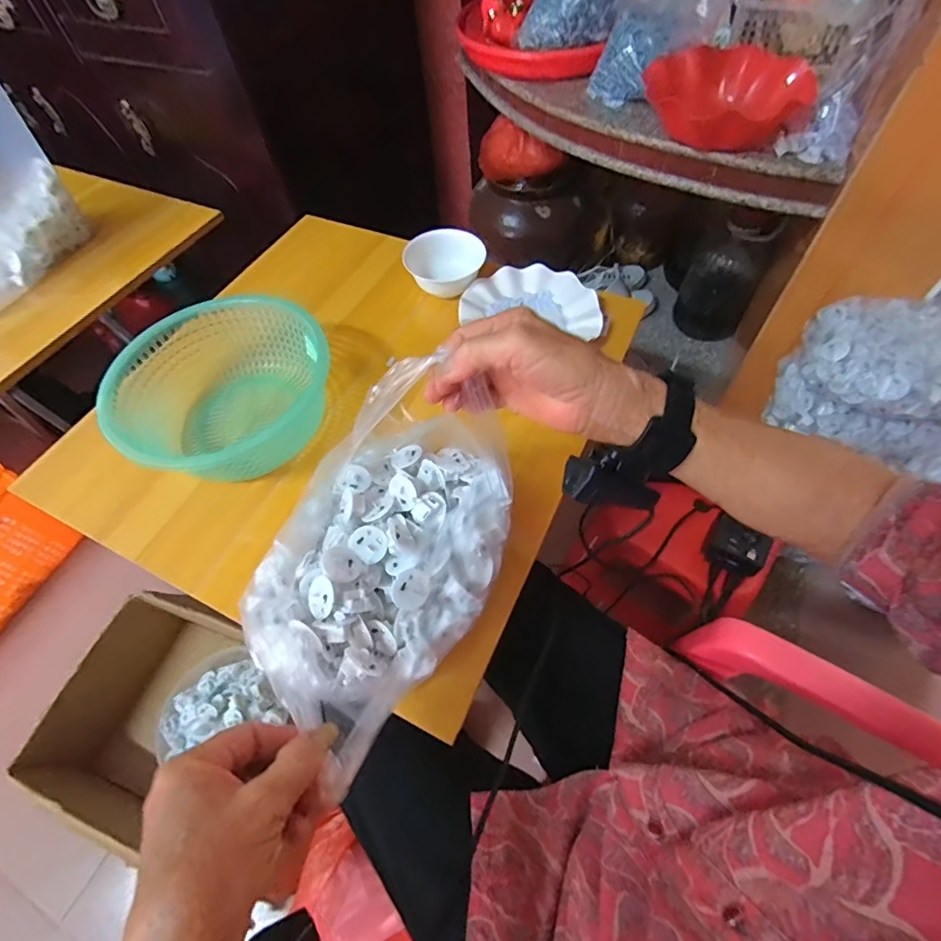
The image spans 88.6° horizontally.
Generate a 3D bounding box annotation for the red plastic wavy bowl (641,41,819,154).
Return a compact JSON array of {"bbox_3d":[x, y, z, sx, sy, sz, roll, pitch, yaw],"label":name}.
[{"bbox_3d":[0.378,-0.544,0.708,0.210,0.065,0.227,36,67,22],"label":"red plastic wavy bowl"}]

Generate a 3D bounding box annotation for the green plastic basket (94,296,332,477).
[{"bbox_3d":[-0.278,-0.089,0.562,0.225,0.097,0.210,-38,64,-18],"label":"green plastic basket"}]

